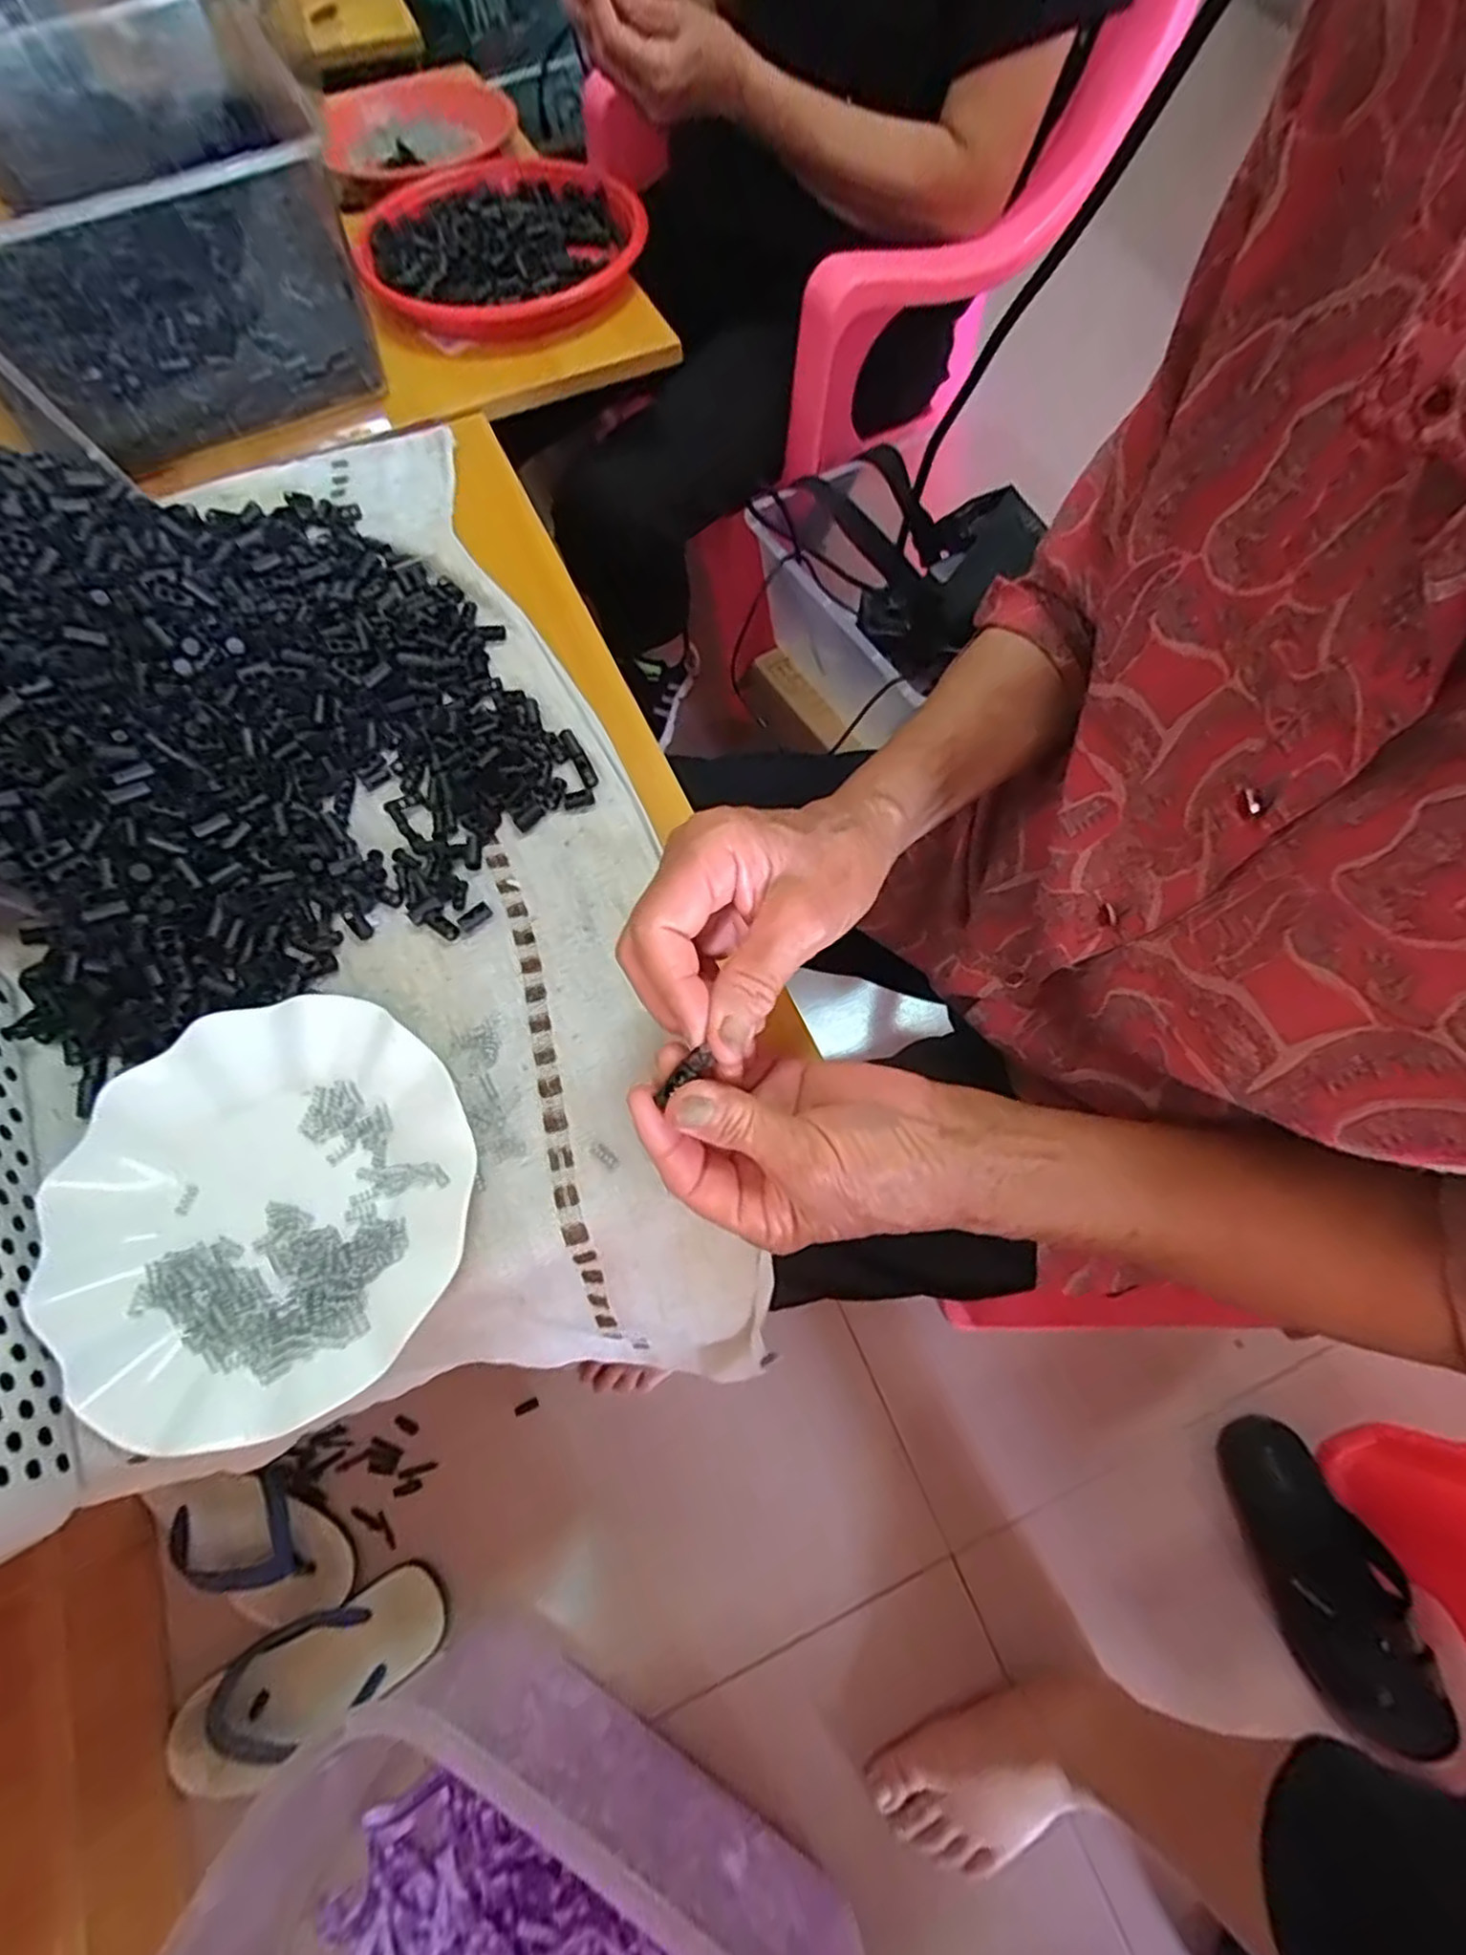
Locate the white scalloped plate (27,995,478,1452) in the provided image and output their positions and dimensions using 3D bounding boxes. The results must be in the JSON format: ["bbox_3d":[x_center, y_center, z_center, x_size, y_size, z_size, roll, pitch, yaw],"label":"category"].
[{"bbox_3d":[-0.211,0.102,0.337,0.181,0.023,0.179,0,66,0],"label":"white scalloped plate"}]

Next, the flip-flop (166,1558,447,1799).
[{"bbox_3d":[-0.375,0.616,0.659,0.238,0.030,0.090,-30,69,-12],"label":"flip-flop"}]

